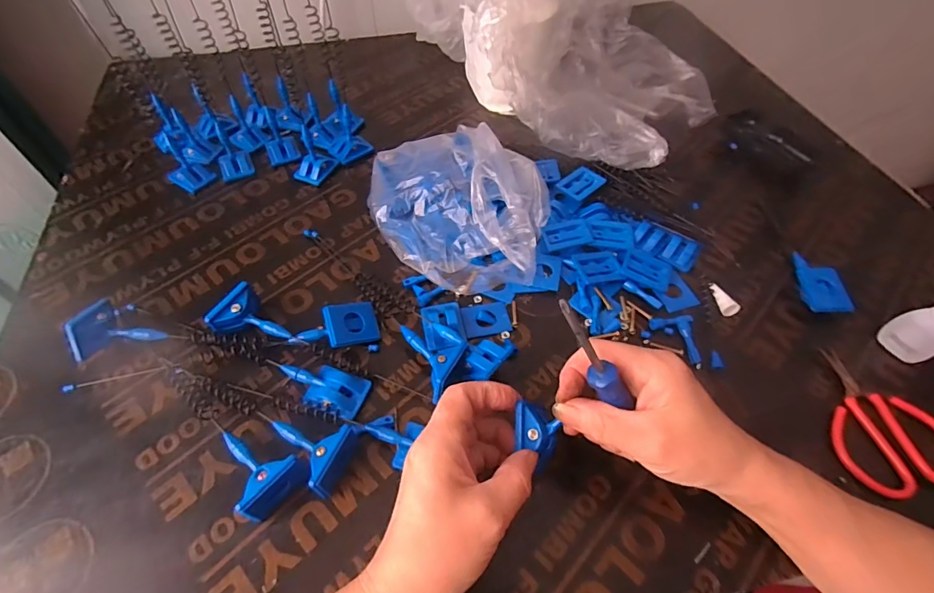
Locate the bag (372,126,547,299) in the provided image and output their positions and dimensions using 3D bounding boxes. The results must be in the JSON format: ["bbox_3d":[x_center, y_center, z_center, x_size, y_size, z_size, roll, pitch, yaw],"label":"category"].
[{"bbox_3d":[-0.006,-0.099,0.447,0.162,0.061,0.205,-24,58,-16],"label":"bag"}]

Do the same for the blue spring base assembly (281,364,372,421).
[{"bbox_3d":[-0.113,0.071,0.354,0.068,0.013,0.034,15,56,11],"label":"blue spring base assembly"}]

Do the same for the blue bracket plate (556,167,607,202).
[{"bbox_3d":[0.120,-0.120,0.482,0.047,0.009,0.035,-41,61,-21],"label":"blue bracket plate"}]

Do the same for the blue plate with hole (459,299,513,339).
[{"bbox_3d":[0.017,0.019,0.402,0.041,0.005,0.036,-11,52,-3],"label":"blue plate with hole"}]

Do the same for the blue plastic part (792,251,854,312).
[{"bbox_3d":[0.322,-0.014,0.413,0.032,0.015,0.068,7,55,5],"label":"blue plastic part"}]

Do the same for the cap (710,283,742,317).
[{"bbox_3d":[0.231,0.000,0.406,0.015,0.010,0.035,-11,55,-7],"label":"cap"}]

